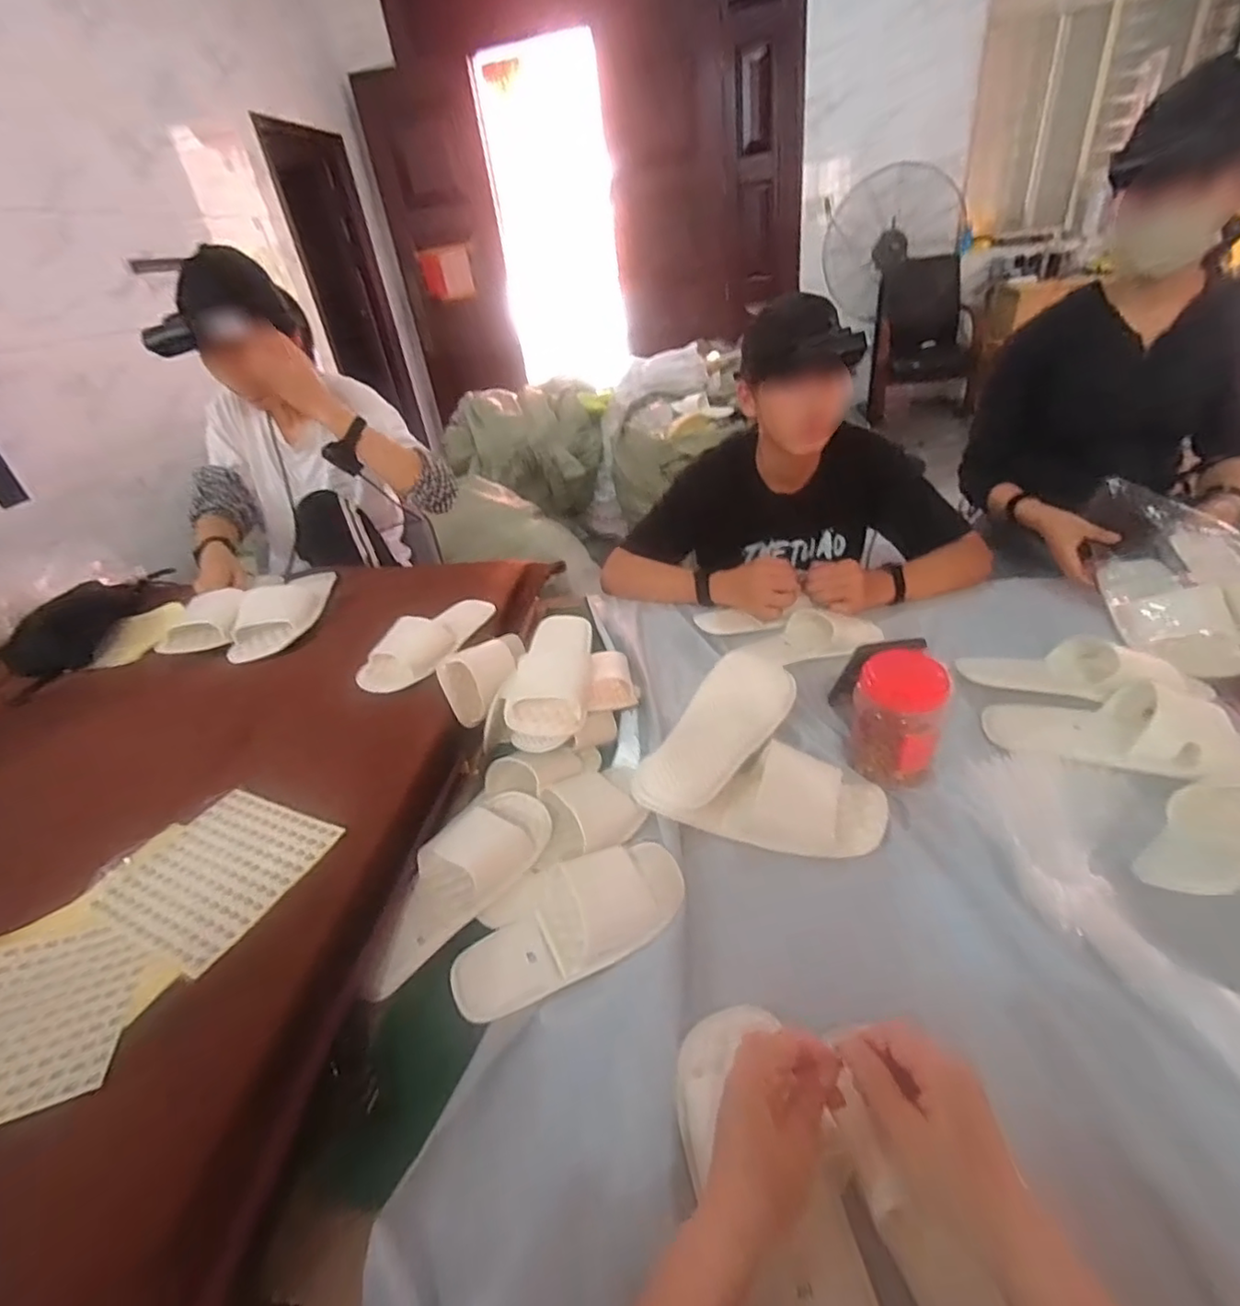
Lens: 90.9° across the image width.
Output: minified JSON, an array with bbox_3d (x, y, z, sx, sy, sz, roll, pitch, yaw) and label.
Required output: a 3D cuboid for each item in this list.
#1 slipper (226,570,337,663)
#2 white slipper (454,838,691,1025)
[{"bbox_3d":[-0.548,-0.070,0.989,0.114,0.061,0.235,-10,34,-2],"label":"slipper"},{"bbox_3d":[-0.048,0.245,0.564,0.230,0.061,0.104,-27,35,-14],"label":"white slipper"}]

